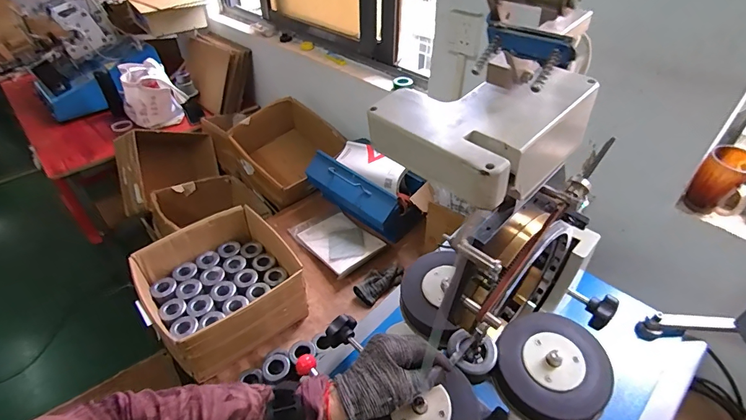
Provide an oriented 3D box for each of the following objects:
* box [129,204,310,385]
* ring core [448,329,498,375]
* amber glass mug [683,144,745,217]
[{"bbox_3d":[-0.372,0.186,1.001,0.347,0.158,0.338,-29,48,-29],"label":"box"},{"bbox_3d":[0.126,0.178,0.492,0.059,0.023,0.051,13,42,14],"label":"ring core"},{"bbox_3d":[0.670,-0.051,0.743,0.088,0.116,0.080,32,50,31],"label":"amber glass mug"}]

